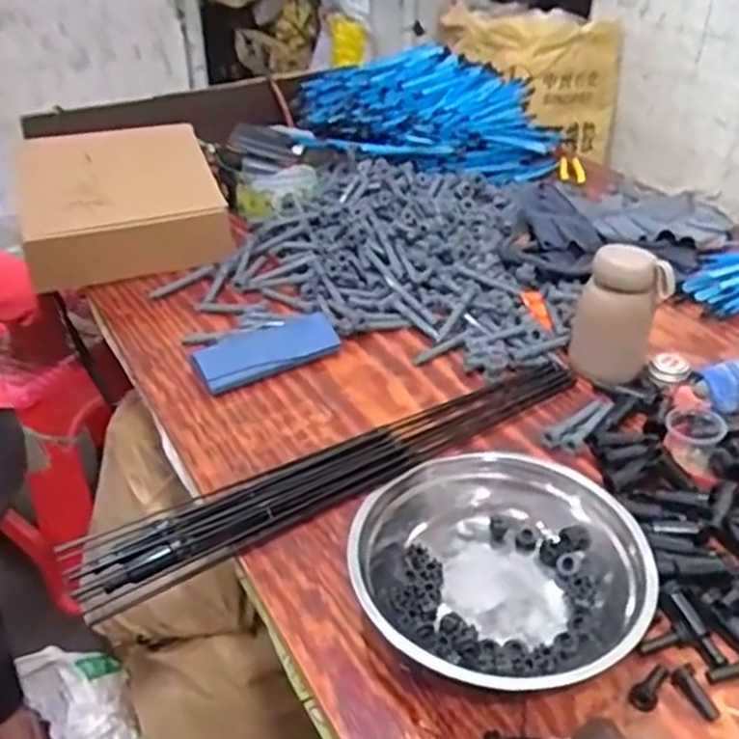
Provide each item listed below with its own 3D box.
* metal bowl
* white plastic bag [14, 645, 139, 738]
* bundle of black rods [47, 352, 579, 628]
[{"bbox_3d":[0.095,0.159,0.584,0.205,0.072,0.204,-1,35,0],"label":"metal bowl"},{"bbox_3d":[-0.451,0.567,1.219,0.148,0.100,0.254,-20,39,-24],"label":"white plastic bag"},{"bbox_3d":[-0.014,0.086,0.722,0.526,0.025,0.090,-20,40,-25],"label":"bundle of black rods"}]

